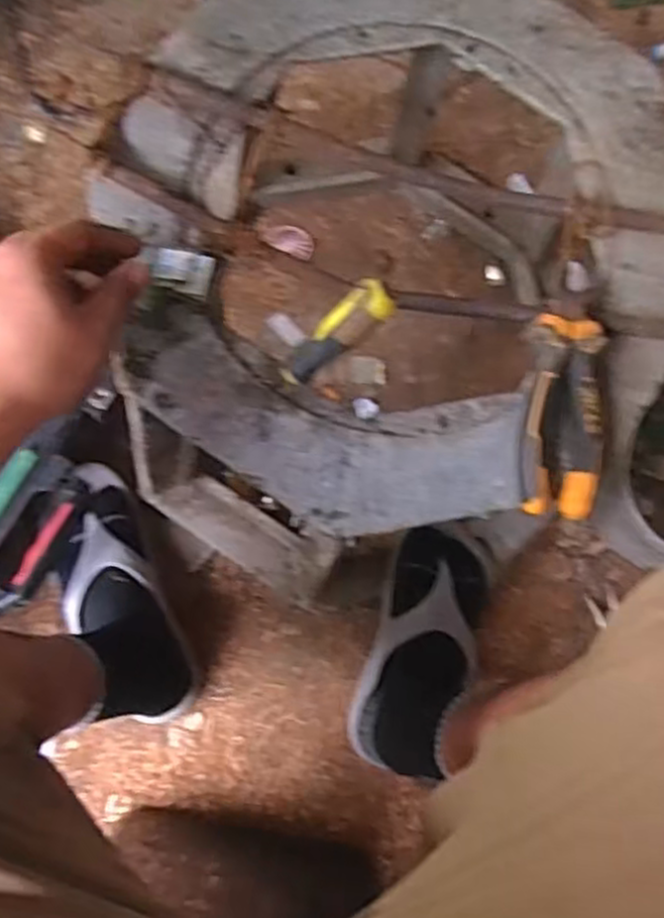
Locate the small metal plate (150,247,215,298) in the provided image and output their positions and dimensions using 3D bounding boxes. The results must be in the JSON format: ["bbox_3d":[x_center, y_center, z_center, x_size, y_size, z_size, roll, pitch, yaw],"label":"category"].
[{"bbox_3d":[-0.093,-0.118,0.467,0.036,0.010,0.027,9,81,-1],"label":"small metal plate"}]

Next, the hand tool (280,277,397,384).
[{"bbox_3d":[0.002,-0.073,0.442,0.020,0.085,0.022,-25,81,-47],"label":"hand tool"}]

